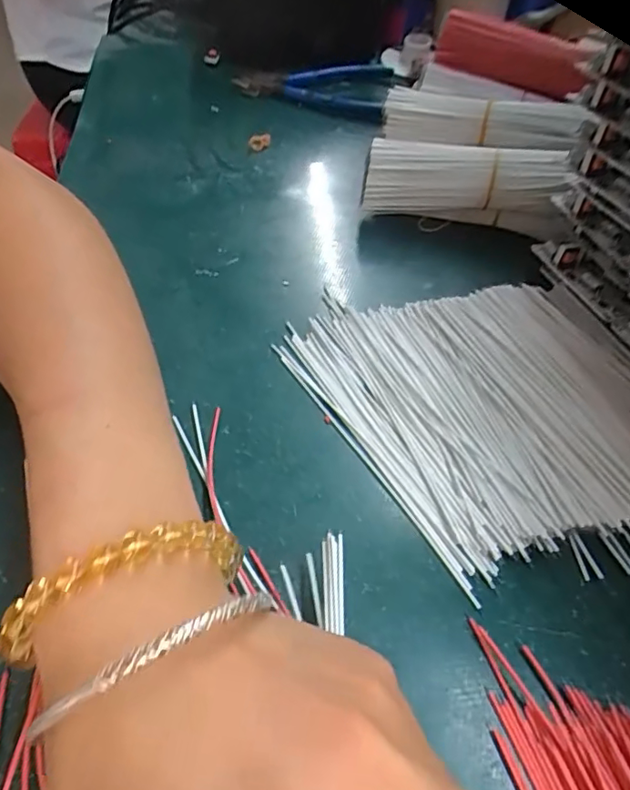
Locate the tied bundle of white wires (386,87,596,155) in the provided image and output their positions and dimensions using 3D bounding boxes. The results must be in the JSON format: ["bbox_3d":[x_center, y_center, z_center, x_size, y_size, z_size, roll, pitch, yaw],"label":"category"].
[{"bbox_3d":[0.095,-0.159,0.319,0.113,0.022,0.029,19,50,15],"label":"tied bundle of white wires"}]

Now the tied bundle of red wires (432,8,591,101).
[{"bbox_3d":[0.122,-0.204,0.334,0.095,0.034,0.024,11,46,-12],"label":"tied bundle of red wires"}]

